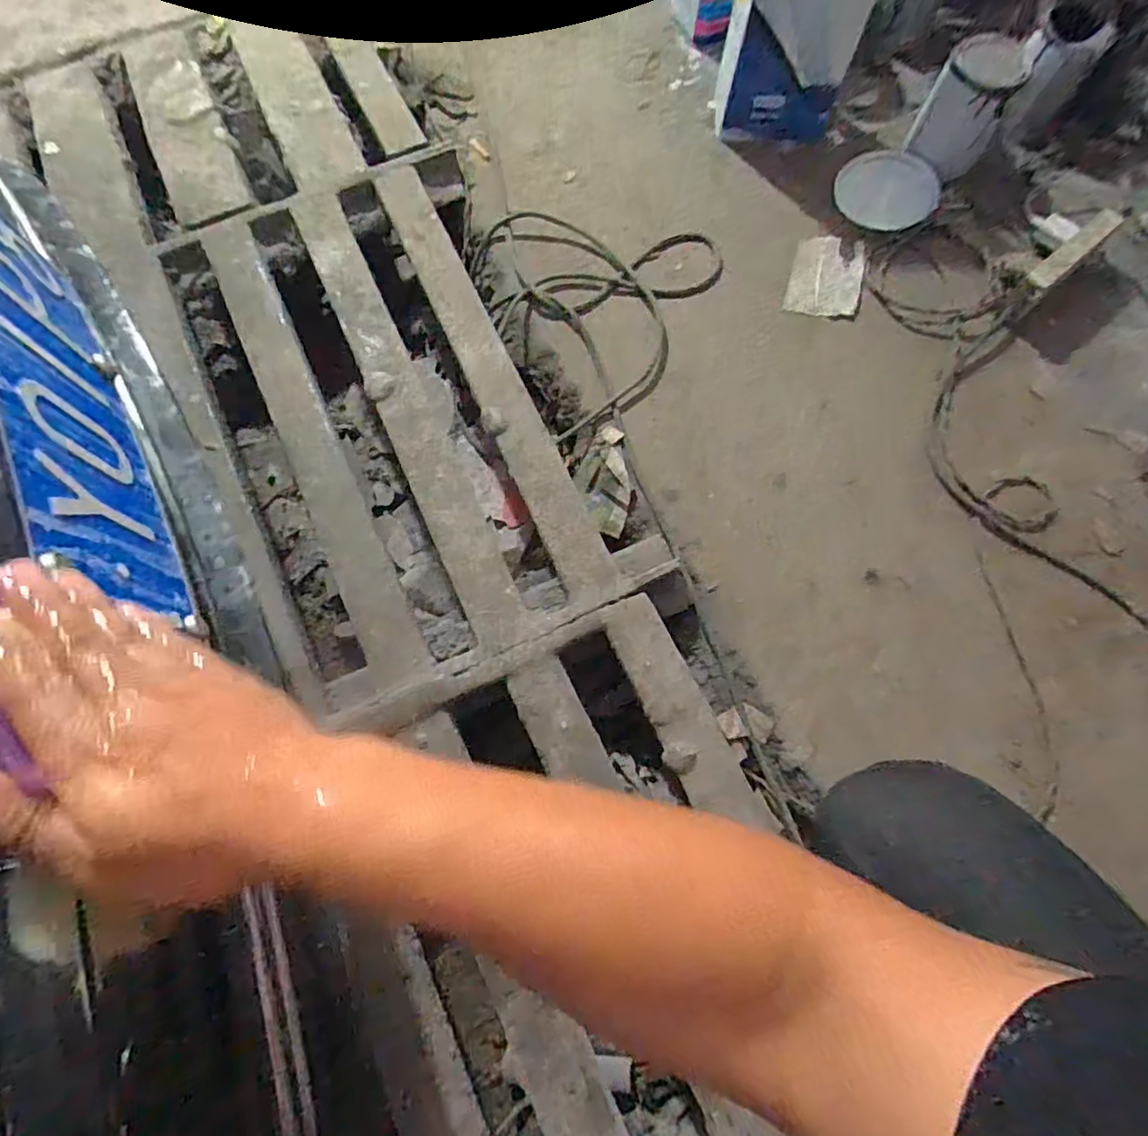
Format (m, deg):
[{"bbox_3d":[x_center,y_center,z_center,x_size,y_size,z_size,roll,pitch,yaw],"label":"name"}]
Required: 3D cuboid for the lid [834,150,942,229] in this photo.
[{"bbox_3d":[0.462,-0.558,0.877,0.141,0.013,0.124,21,89,22],"label":"lid"}]

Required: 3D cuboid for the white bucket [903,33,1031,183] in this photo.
[{"bbox_3d":[0.545,-0.644,0.833,0.095,0.130,0.119,23,74,6],"label":"white bucket"}]

